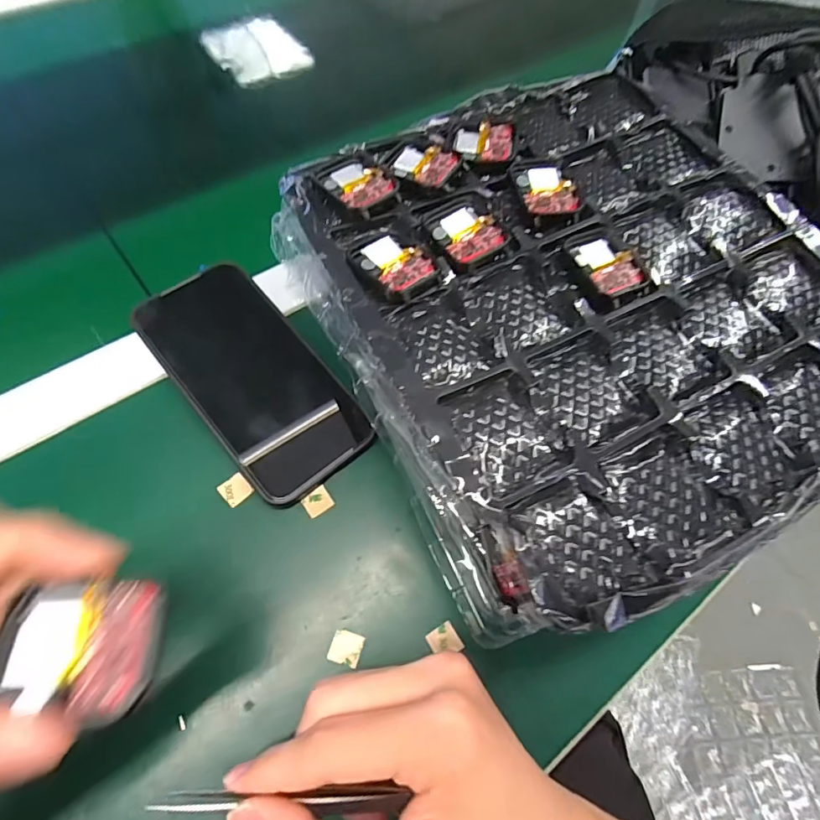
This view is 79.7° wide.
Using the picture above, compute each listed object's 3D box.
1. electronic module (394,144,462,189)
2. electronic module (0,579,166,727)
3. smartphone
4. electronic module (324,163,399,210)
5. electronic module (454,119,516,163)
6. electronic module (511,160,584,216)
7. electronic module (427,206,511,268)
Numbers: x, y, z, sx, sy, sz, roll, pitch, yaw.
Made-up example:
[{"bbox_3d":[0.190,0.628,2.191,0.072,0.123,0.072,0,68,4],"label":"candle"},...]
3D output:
[{"bbox_3d":[0.010,-0.144,0.288,0.037,0.008,0.031,24,64,7],"label":"electronic module"},{"bbox_3d":[-0.094,0.068,0.140,0.041,0.005,0.036,-1,58,-5],"label":"electronic module"},{"bbox_3d":[-0.098,-0.023,0.301,0.075,0.014,0.161,-37,78,-16],"label":"smartphone"},{"bbox_3d":[-0.027,-0.124,0.271,0.033,0.005,0.037,-31,71,-19],"label":"electronic module"},{"bbox_3d":[0.046,-0.164,0.302,0.036,0.009,0.032,6,63,-2],"label":"electronic module"},{"bbox_3d":[0.078,-0.129,0.284,0.034,0.005,0.046,-7,59,-8],"label":"electronic module"},{"bbox_3d":[0.032,-0.094,0.270,0.034,0.013,0.037,-28,70,-18],"label":"electronic module"}]

